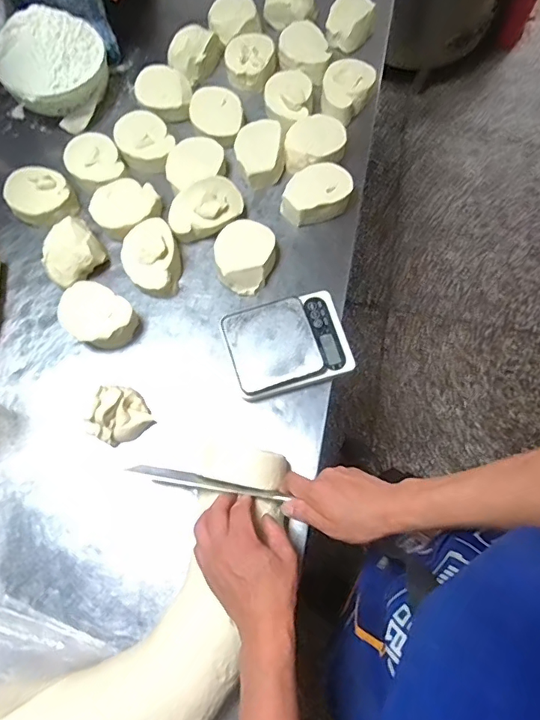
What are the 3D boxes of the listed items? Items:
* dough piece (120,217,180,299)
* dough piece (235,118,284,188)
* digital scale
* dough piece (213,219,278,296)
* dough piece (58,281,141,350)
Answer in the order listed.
[{"bbox_3d":[-0.188,-0.160,0.735,0.088,0.037,0.123,-10,70,-4],"label":"dough piece"},{"bbox_3d":[-0.017,-0.352,0.801,0.083,0.041,0.113,-3,69,-1],"label":"dough piece"},{"bbox_3d":[0.027,-0.025,0.687,0.172,0.027,0.132,-16,70,-6],"label":"digital scale"},{"bbox_3d":[-0.041,-0.160,0.736,0.092,0.050,0.107,15,70,6],"label":"dough piece"},{"bbox_3d":[-0.257,-0.064,0.695,0.109,0.060,0.086,39,74,14],"label":"dough piece"}]

